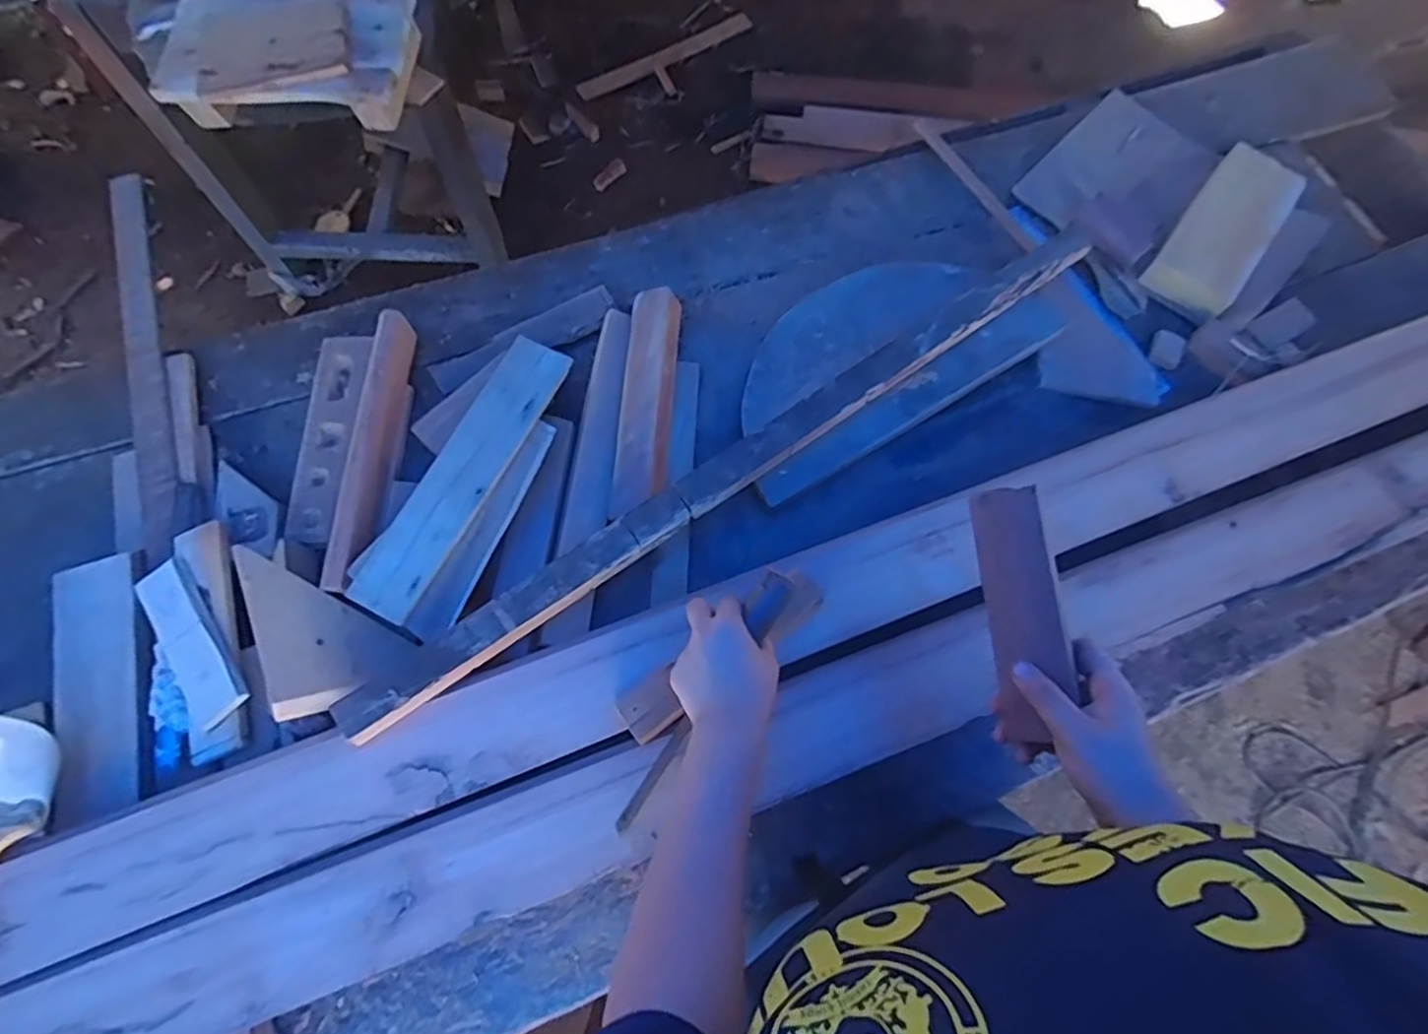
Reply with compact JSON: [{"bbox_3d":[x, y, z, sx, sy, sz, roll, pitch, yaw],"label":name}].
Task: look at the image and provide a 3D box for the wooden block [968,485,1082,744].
[{"bbox_3d":[0.226,0.054,0.499,0.050,0.026,0.148,-10,76,29],"label":"wooden block"}]

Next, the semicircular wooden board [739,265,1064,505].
[{"bbox_3d":[0.203,-0.203,0.808,0.429,0.028,0.200,-29,77,-12],"label":"semicircular wooden board"}]

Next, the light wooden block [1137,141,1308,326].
[{"bbox_3d":[0.679,-0.385,0.890,0.109,0.053,0.282,38,73,11],"label":"light wooden block"}]

